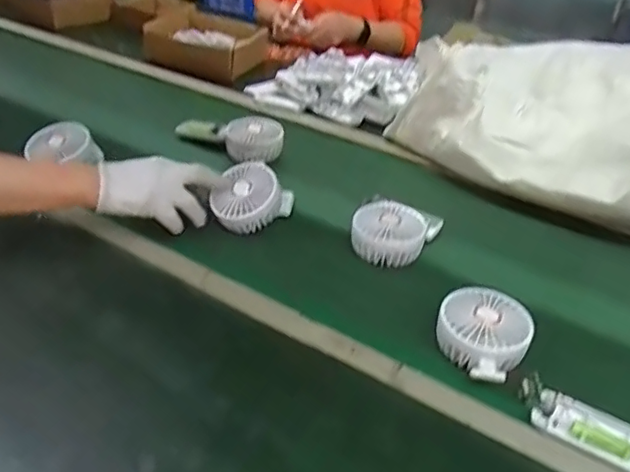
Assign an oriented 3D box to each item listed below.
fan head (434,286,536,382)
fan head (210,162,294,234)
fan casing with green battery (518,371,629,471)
[{"bbox_3d":[0.162,0.096,0.563,0.086,0.041,0.090,1,37,-1],"label":"fan head"},{"bbox_3d":[-0.083,-0.044,0.749,0.081,0.071,0.091,23,73,19],"label":"fan head"},{"bbox_3d":[0.235,0.159,0.499,0.111,0.015,0.048,23,42,27],"label":"fan casing with green battery"}]

